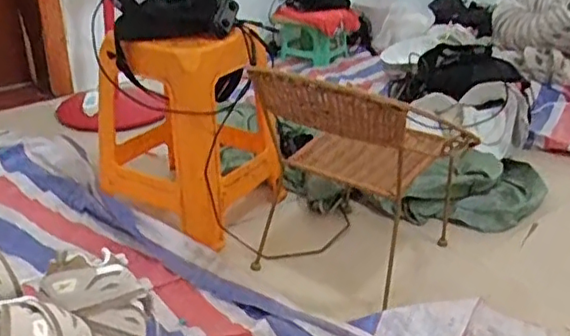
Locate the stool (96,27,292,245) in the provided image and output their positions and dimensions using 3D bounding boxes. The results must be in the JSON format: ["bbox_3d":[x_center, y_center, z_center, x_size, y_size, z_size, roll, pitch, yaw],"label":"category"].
[{"bbox_3d":[-0.218,-0.121,1.560,0.367,0.465,0.377,17,31,28],"label":"stool"}]

